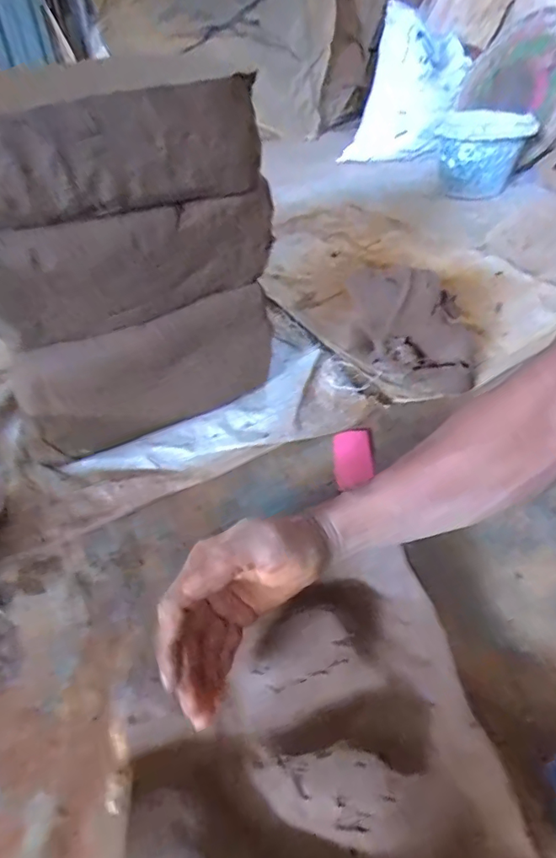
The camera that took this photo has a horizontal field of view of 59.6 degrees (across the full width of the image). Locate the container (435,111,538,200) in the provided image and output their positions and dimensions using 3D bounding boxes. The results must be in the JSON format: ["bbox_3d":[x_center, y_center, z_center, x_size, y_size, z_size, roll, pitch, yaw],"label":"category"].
[{"bbox_3d":[0.521,-0.694,1.236,0.194,0.165,0.181,29,52,30],"label":"container"}]

